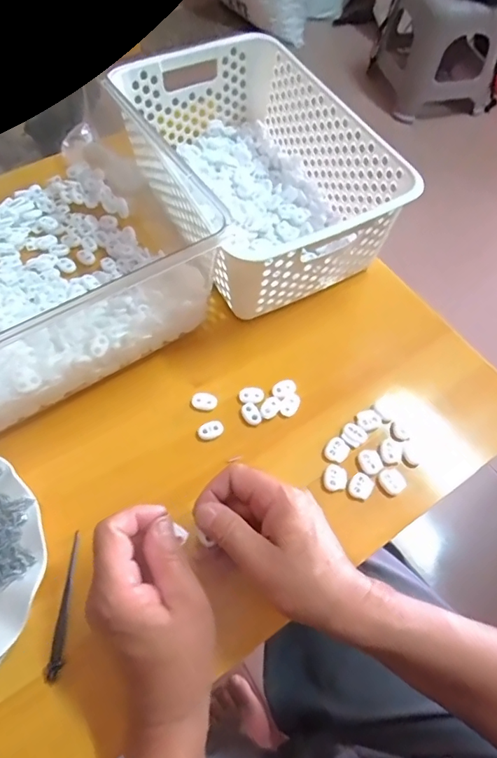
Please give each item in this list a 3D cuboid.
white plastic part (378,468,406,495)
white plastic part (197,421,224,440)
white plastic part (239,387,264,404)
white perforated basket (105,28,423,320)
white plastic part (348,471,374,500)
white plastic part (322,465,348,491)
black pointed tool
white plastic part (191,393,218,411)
[{"bbox_3d":[0.125,0.089,0.427,0.018,0.008,0.023,-30,66,-18],"label":"white plastic part"},{"bbox_3d":[-0.034,0.047,0.447,0.023,0.005,0.015,-12,62,-9],"label":"white plastic part"},{"bbox_3d":[0.003,0.016,0.467,0.024,0.006,0.016,0,61,-3],"label":"white plastic part"},{"bbox_3d":[0.009,-0.231,0.536,0.194,0.103,0.303,-25,64,-16],"label":"white perforated basket"},{"bbox_3d":[0.099,0.093,0.427,0.019,0.007,0.024,34,65,16],"label":"white plastic part"},{"bbox_3d":[0.076,0.086,0.429,0.020,0.004,0.022,8,60,2],"label":"white plastic part"},{"bbox_3d":[-0.141,0.171,0.376,0.011,0.010,0.104,1,60,-2],"label":"black pointed tool"},{"bbox_3d":[-0.042,0.021,0.462,0.024,0.005,0.015,3,60,-1],"label":"white plastic part"}]

